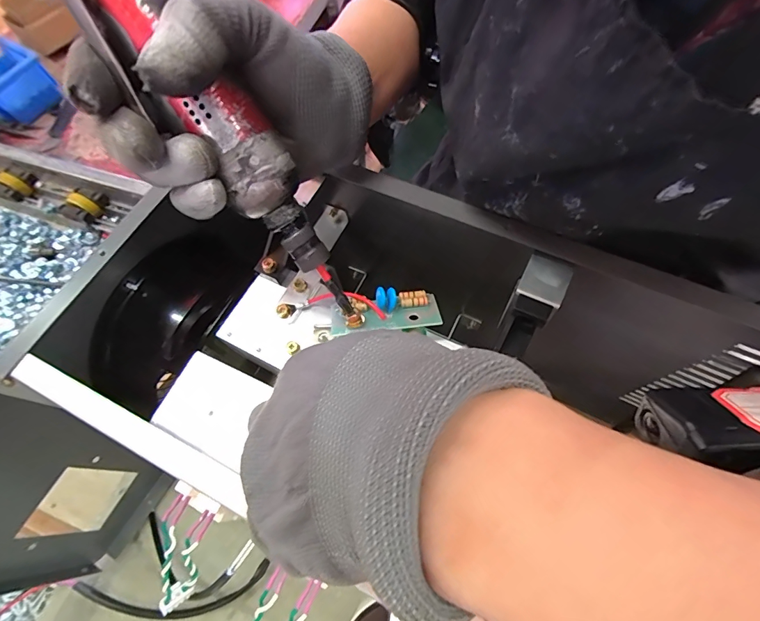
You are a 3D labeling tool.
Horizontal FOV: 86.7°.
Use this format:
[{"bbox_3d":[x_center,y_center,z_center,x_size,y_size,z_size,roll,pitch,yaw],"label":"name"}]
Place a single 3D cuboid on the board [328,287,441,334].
[{"bbox_3d":[0.002,-0.001,0.244,0.065,0.013,0.025,-7,64,0],"label":"board"}]

